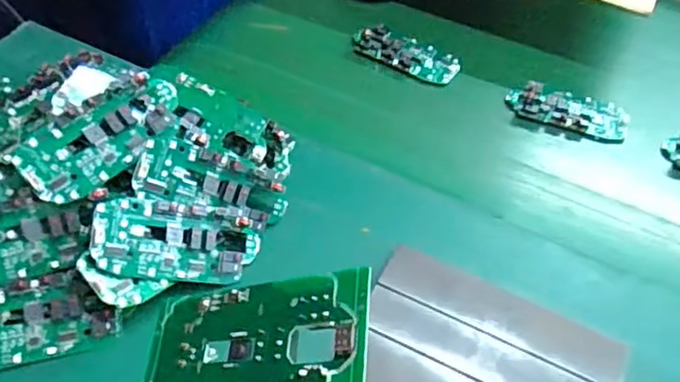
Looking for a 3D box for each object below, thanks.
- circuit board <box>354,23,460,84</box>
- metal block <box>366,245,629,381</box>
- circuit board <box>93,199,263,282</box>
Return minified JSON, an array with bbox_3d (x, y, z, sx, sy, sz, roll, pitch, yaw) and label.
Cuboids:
[{"bbox_3d":[0.060,-0.124,0.555,0.095,0.017,0.041,26,54,13],"label":"circuit board"},{"bbox_3d":[0.083,0.097,0.354,0.144,0.015,0.098,22,52,15],"label":"metal block"},{"bbox_3d":[-0.094,0.030,0.367,0.097,0.009,0.045,10,76,-27],"label":"circuit board"}]

